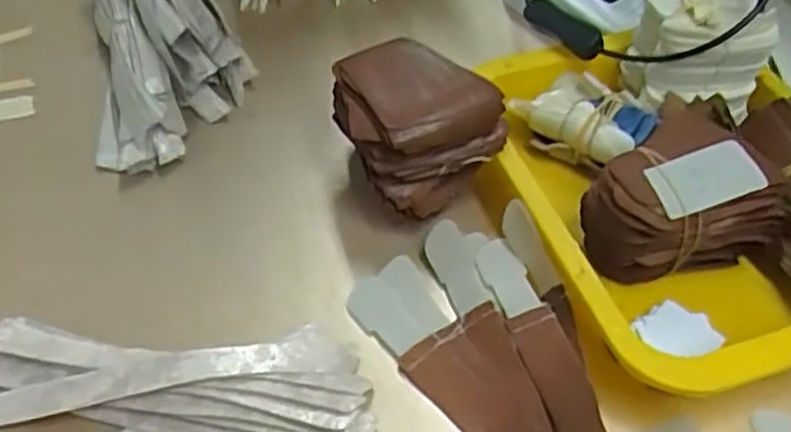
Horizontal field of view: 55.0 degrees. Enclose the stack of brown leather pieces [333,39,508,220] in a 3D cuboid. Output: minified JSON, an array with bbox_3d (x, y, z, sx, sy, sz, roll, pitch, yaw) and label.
[{"bbox_3d":[0.009,-0.053,0.460,0.085,0.085,0.083,-22,50,-16],"label":"stack of brown leather pieces"}]

